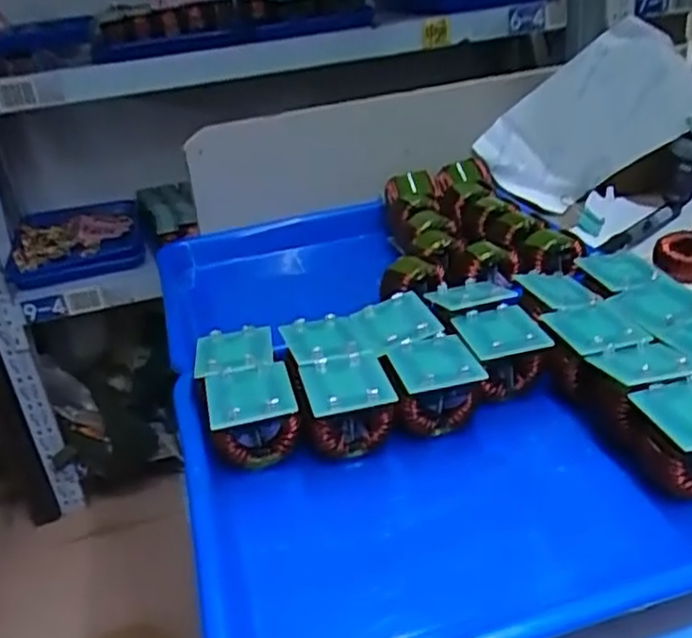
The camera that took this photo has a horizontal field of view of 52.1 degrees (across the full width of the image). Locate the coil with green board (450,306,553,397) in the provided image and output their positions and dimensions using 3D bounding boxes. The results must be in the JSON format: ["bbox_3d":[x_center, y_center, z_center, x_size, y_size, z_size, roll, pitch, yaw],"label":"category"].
[{"bbox_3d":[0.093,0.019,0.422,0.048,0.038,0.048,-4,26,2],"label":"coil with green board"}]

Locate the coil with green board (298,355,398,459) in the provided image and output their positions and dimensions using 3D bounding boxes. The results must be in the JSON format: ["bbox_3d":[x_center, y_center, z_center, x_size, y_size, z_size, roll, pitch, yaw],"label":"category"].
[{"bbox_3d":[0.001,0.051,0.393,0.045,0.043,0.044,-10,27,-7],"label":"coil with green board"}]

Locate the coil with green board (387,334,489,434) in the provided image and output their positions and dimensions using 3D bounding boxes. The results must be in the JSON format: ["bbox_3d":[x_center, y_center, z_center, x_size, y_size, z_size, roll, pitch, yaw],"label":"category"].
[{"bbox_3d":[0.049,0.040,0.403,0.045,0.042,0.044,-10,27,-6],"label":"coil with green board"}]

